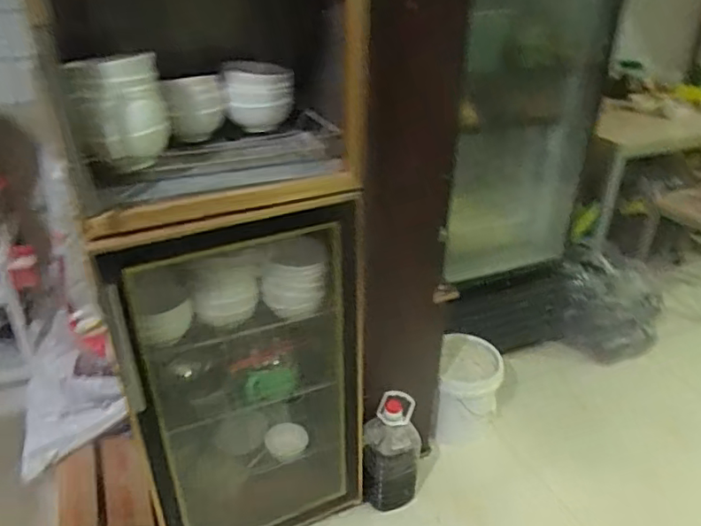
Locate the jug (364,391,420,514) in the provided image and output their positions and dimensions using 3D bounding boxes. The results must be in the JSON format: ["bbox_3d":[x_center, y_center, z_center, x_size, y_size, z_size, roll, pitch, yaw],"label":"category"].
[{"bbox_3d":[0.110,0.543,1.645,0.148,0.331,0.142,0,29,0],"label":"jug"}]

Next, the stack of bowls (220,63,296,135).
[{"bbox_3d":[-0.194,-0.357,1.243,0.141,0.135,0.128,-2,29,-4],"label":"stack of bowls"}]

